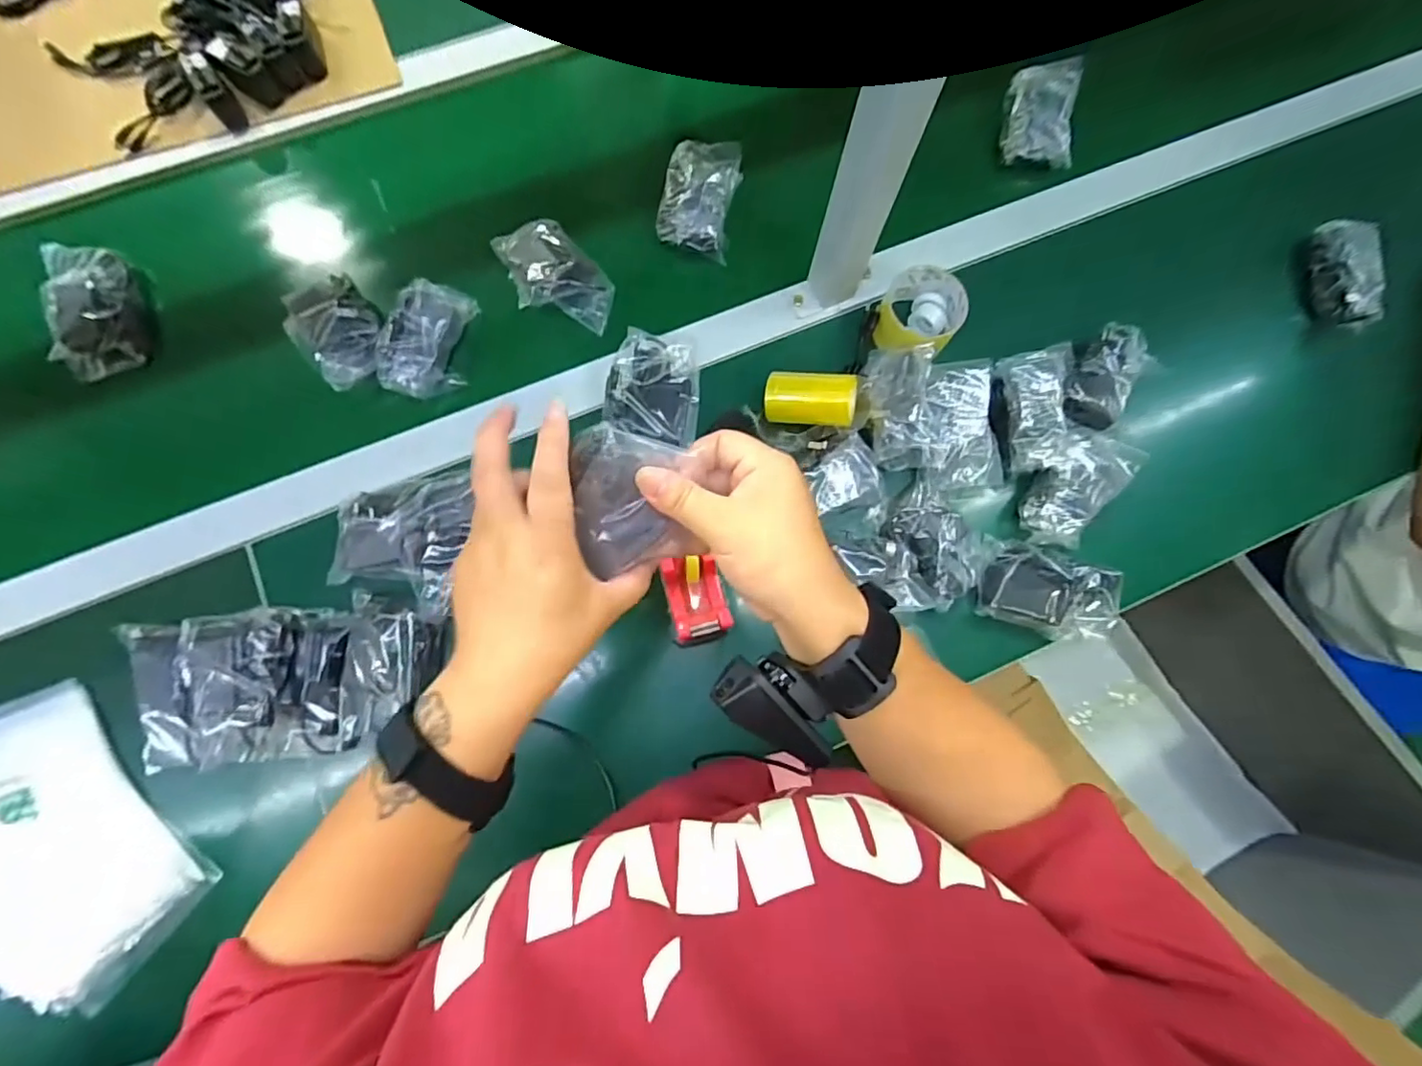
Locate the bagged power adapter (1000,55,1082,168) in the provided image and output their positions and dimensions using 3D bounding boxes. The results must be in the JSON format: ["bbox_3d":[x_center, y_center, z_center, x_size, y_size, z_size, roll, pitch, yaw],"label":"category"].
[{"bbox_3d":[0.394,-0.504,0.719,0.082,0.048,0.140,7,75,3],"label":"bagged power adapter"}]

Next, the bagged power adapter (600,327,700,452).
[{"bbox_3d":[-0.056,-0.148,0.611,0.094,0.026,0.112,11,75,4],"label":"bagged power adapter"}]

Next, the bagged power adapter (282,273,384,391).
[{"bbox_3d":[-0.395,-0.217,0.634,0.085,0.040,0.110,-39,77,-9],"label":"bagged power adapter"}]

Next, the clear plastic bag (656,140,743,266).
[{"bbox_3d":[-0.012,-0.381,0.675,0.079,0.036,0.131,10,75,4],"label":"clear plastic bag"}]

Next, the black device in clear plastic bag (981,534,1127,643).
[{"bbox_3d":[0.329,0.054,0.580,0.123,0.040,0.080,14,75,5],"label":"black device in clear plastic bag"}]

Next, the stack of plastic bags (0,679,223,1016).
[{"bbox_3d":[-0.601,0.283,0.538,0.179,0.019,0.275,-37,85,-14],"label":"stack of plastic bags"}]

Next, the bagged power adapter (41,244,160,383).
[{"bbox_3d":[-0.654,-0.237,0.643,0.083,0.056,0.130,-19,75,-4],"label":"bagged power adapter"}]

